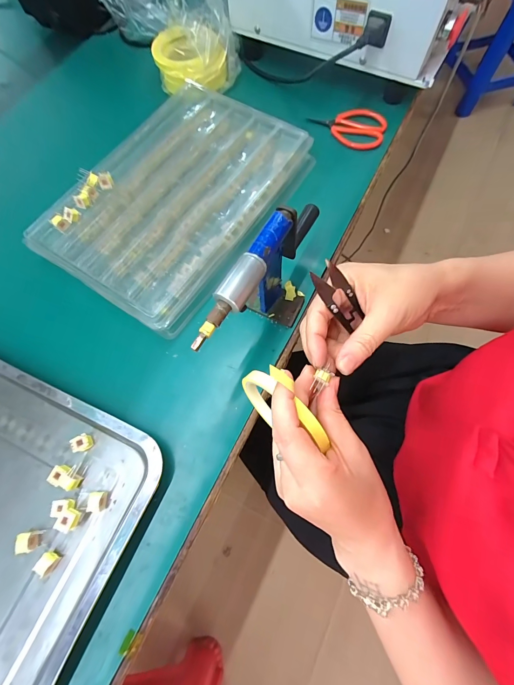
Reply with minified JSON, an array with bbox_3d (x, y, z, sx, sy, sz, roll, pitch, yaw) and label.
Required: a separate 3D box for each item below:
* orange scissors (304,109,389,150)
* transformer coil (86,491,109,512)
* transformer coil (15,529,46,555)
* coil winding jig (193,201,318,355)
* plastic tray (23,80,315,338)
[{"bbox_3d":[0.134,-0.318,0.454,0.108,0.011,0.066,13,71,6],"label":"orange scissors"},{"bbox_3d":[-0.151,0.151,0.292,0.015,0.013,0.016,0,70,1],"label":"transformer coil"},{"bbox_3d":[-0.209,0.184,0.283,0.020,0.010,0.017,-4,70,0],"label":"transformer coil"},{"bbox_3d":[0.018,-0.056,0.305,0.048,0.129,0.198,32,74,12],"label":"coil winding jig"},{"bbox_3d":[-0.104,-0.194,0.399,0.231,0.045,0.329,32,73,12],"label":"plastic tray"}]

